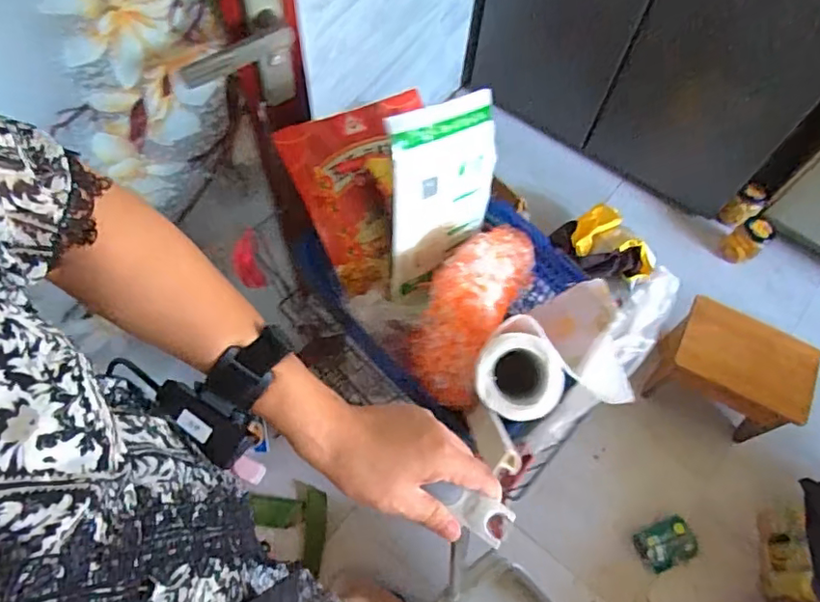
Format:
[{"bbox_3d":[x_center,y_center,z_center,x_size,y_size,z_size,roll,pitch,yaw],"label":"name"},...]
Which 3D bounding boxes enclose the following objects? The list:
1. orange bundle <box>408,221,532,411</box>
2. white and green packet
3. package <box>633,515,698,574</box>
[{"bbox_3d":[0.066,0.006,0.609,0.087,0.099,0.207,26,77,15],"label":"orange bundle"},{"bbox_3d":[0.040,-0.109,0.618,0.146,0.208,0.017,-25,43,-31],"label":"white and green packet"},{"bbox_3d":[0.562,0.530,1.234,0.120,0.022,0.087,-20,61,-12],"label":"package"}]

